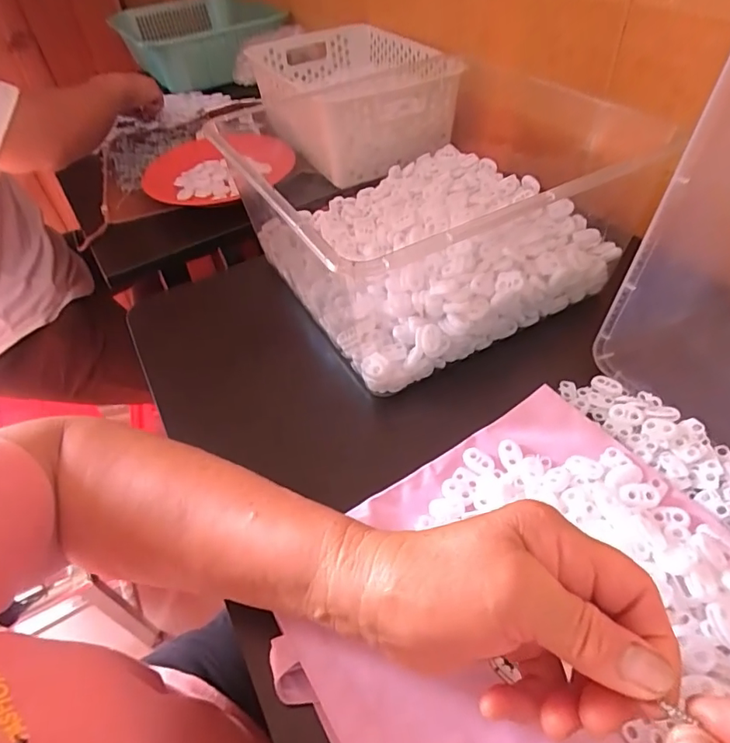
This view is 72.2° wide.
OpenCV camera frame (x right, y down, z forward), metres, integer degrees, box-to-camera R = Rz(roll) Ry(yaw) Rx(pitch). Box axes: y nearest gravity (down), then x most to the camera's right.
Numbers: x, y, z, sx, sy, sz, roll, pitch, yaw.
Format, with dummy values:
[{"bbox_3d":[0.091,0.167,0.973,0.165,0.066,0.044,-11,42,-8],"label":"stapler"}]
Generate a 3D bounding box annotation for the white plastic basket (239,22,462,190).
[{"bbox_3d":[-0.025,-0.382,0.701,0.229,0.109,0.326,-16,47,-8],"label":"white plastic basket"}]

